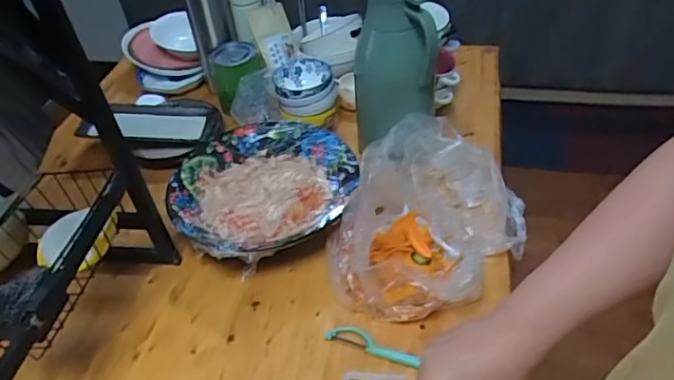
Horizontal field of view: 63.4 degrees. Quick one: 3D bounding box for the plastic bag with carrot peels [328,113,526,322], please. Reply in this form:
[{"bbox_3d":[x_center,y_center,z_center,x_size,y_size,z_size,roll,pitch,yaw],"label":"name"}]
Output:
[{"bbox_3d":[0.142,0.026,0.810,0.255,0.133,0.330,9,45,15],"label":"plastic bag with carrot peels"}]

